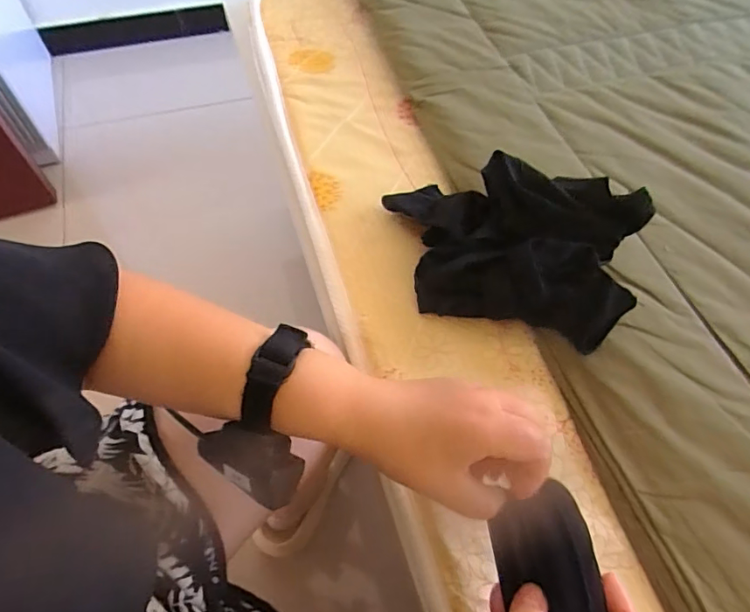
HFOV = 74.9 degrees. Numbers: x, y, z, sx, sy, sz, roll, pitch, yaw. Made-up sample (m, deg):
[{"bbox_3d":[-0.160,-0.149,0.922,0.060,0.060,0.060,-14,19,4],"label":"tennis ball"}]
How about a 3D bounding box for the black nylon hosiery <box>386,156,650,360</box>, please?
[{"bbox_3d":[0.123,-0.063,0.490,0.253,0.082,0.154,16,61,11],"label":"black nylon hosiery"}]

